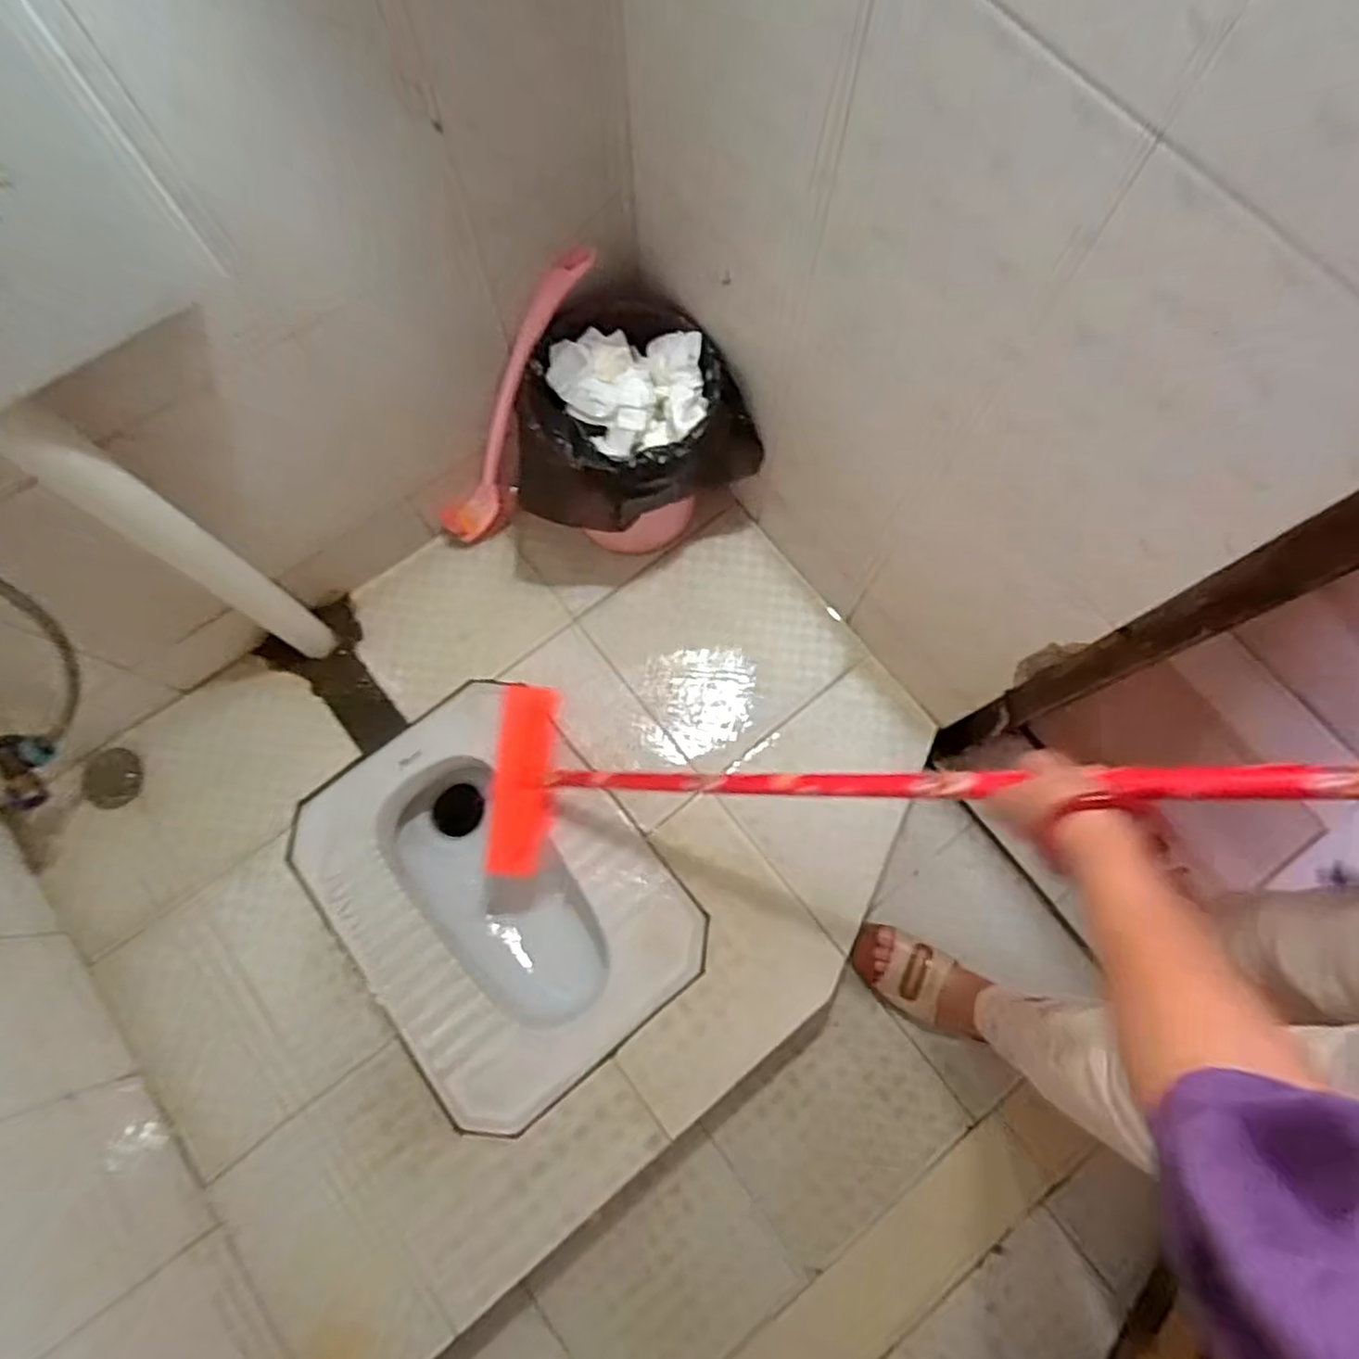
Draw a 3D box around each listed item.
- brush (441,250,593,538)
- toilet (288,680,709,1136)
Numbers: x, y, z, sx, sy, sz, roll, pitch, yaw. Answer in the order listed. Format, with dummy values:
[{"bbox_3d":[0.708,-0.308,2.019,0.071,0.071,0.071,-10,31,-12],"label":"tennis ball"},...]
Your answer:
[{"bbox_3d":[-0.216,-0.350,0.956,0.058,0.438,0.080,43,39,10],"label":"brush"},{"bbox_3d":[-0.240,0.292,1.029,0.382,0.167,0.503,-38,78,-9],"label":"toilet"}]

